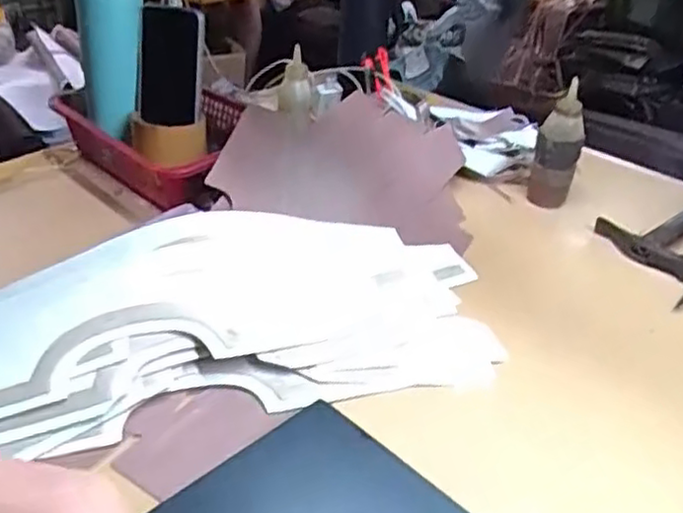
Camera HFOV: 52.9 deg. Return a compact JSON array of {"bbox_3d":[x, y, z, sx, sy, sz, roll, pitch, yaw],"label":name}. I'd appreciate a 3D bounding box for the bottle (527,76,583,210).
[{"bbox_3d":[0.258,-0.128,0.817,0.052,0.138,0.046,17,35,17],"label":"bottle"}]

